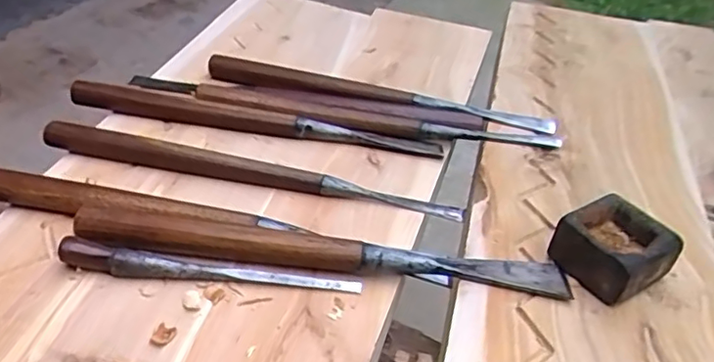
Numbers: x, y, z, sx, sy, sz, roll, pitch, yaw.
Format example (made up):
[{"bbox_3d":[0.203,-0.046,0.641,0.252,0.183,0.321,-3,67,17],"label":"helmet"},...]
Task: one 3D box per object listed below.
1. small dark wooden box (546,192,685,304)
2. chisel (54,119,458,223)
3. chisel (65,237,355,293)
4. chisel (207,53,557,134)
[{"bbox_3d":[0.135,0.035,0.310,0.050,0.030,0.046,-19,44,-29],"label":"small dark wooden box"},{"bbox_3d":[-0.062,-0.010,0.353,0.250,0.014,0.024,11,38,6],"label":"chisel"},{"bbox_3d":[-0.071,0.043,0.291,0.145,0.016,0.011,5,37,-2],"label":"chisel"},{"bbox_3d":[0.014,-0.062,0.436,0.257,0.016,0.027,11,38,6],"label":"chisel"}]

